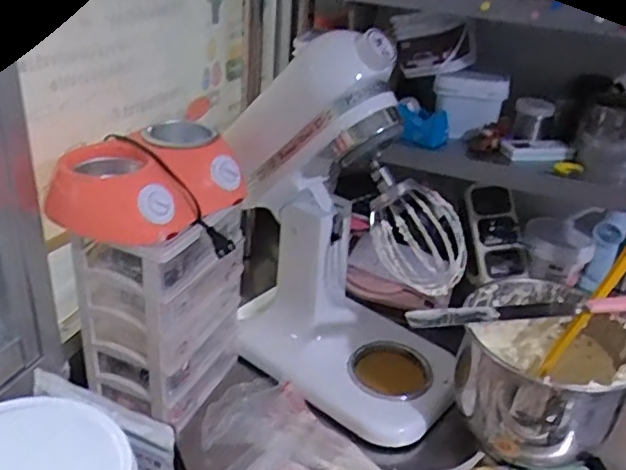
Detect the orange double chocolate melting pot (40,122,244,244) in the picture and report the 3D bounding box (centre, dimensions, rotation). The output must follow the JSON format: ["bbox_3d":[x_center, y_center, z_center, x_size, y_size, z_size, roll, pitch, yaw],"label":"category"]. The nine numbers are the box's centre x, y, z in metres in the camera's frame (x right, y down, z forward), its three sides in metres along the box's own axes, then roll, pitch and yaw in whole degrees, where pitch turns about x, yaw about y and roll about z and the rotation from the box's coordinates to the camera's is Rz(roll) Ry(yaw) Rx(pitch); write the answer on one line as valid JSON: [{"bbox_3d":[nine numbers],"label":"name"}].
[{"bbox_3d":[-0.193,-0.069,0.760,0.141,0.079,0.231,21,33,27],"label":"orange double chocolate melting pot"}]

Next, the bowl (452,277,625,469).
[{"bbox_3d":[0.306,0.184,0.823,0.203,0.167,0.221,4,29,-2],"label":"bowl"}]

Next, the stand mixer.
[{"bbox_3d":[0.056,-0.003,0.875,0.373,0.480,0.198,22,33,28],"label":"stand mixer"}]

